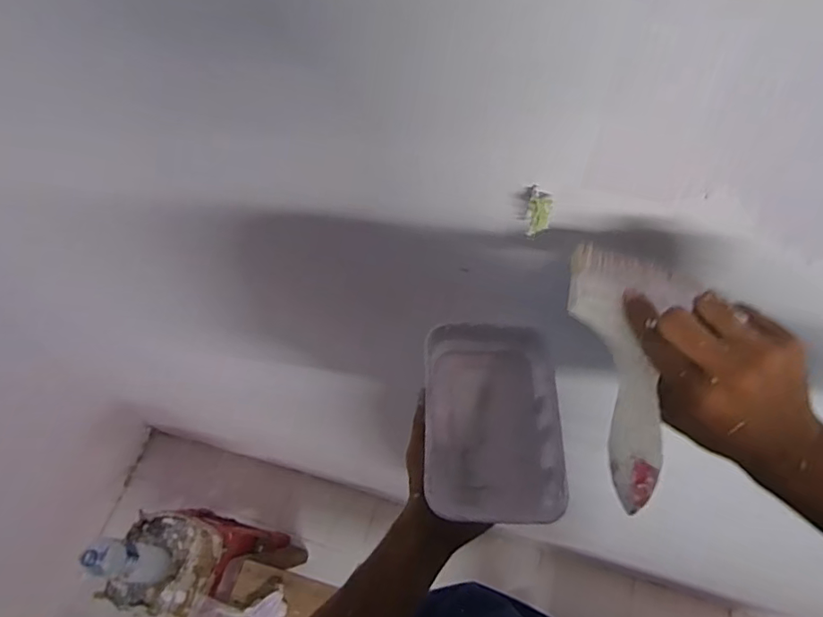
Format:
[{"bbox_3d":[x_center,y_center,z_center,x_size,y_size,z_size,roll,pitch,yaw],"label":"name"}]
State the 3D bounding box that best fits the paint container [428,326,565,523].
[{"bbox_3d":[0.073,0.097,0.493,0.117,0.046,0.173,-1,63,2],"label":"paint container"}]

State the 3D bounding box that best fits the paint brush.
[{"bbox_3d":[0.139,0.032,0.336,0.083,0.012,0.186,10,47,8],"label":"paint brush"}]

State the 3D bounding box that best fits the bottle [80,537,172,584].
[{"bbox_3d":[-0.649,0.582,1.262,0.081,0.264,0.088,3,63,4],"label":"bottle"}]

